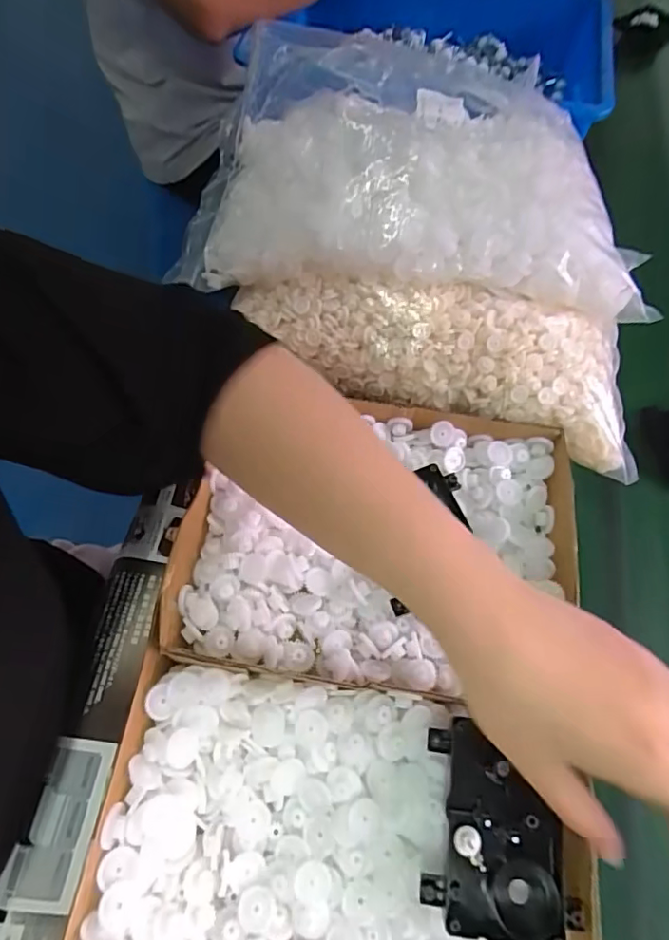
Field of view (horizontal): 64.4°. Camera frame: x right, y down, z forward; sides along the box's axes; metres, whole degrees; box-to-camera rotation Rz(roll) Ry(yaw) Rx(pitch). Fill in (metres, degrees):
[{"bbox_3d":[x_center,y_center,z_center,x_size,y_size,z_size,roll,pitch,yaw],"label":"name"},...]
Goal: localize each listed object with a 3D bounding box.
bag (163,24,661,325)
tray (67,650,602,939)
[{"bbox_3d":[0.061,-0.243,0.428,0.358,0.102,0.199,5,62,0],"label":"bag"},{"bbox_3d":[0.003,0.216,0.301,0.264,0.044,0.172,8,62,1],"label":"tray"}]

